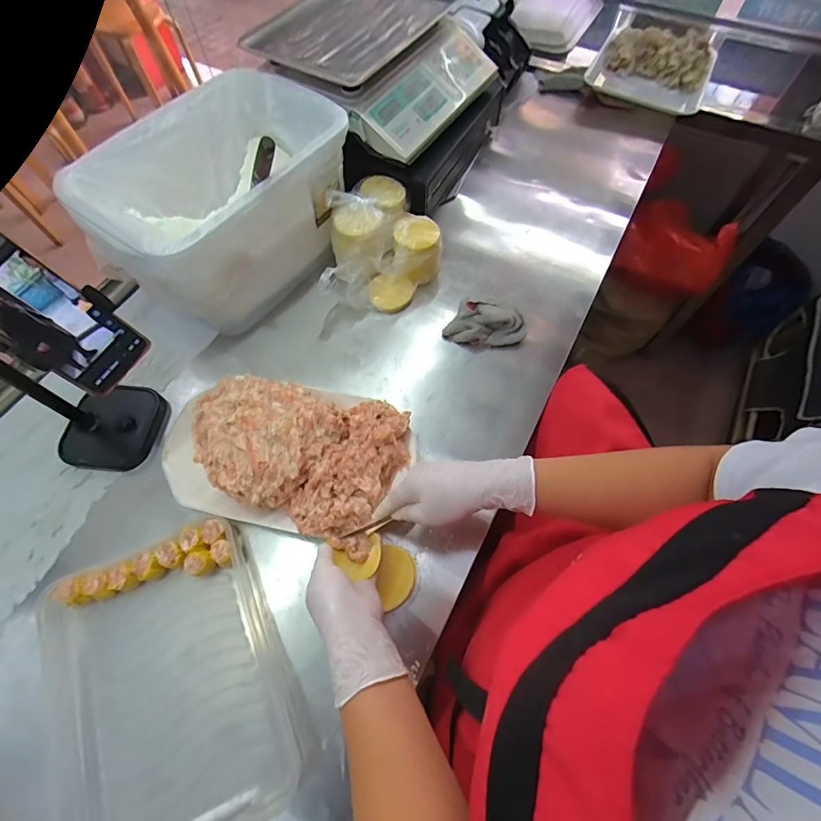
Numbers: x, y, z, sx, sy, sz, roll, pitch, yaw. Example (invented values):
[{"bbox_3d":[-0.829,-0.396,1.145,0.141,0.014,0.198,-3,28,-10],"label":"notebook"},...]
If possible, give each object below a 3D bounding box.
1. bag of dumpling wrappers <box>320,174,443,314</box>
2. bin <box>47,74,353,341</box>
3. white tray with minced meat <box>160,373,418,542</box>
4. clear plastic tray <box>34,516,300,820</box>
[{"bbox_3d":[-0.043,-0.272,0.674,0.179,0.102,0.216,-1,65,0],"label":"bag of dumpling wrappers"},{"bbox_3d":[-0.273,-0.311,0.631,0.245,0.197,0.358,31,69,14],"label":"bin"},{"bbox_3d":[-0.159,0.051,0.533,0.321,0.085,0.193,12,65,6],"label":"white tray with minced meat"},{"bbox_3d":[-0.267,0.298,0.439,0.227,0.038,0.299,-22,66,-10],"label":"clear plastic tray"}]

